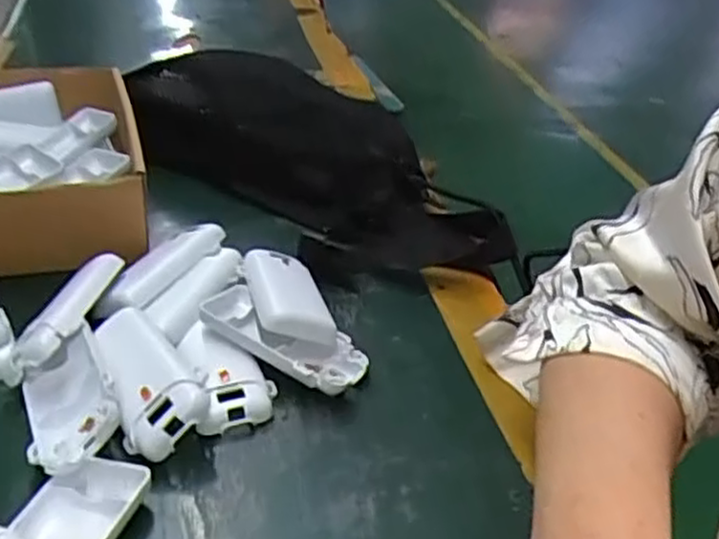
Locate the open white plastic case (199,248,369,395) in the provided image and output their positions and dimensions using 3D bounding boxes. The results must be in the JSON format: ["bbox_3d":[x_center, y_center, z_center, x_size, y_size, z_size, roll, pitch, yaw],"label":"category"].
[{"bbox_3d":[-0.050,0.029,0.430,0.075,0.034,0.123,-12,38,-25],"label":"open white plastic case"}]

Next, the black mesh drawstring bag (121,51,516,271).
[{"bbox_3d":[-0.033,-0.089,0.575,0.157,0.071,0.334,-24,44,-36],"label":"black mesh drawstring bag"}]

